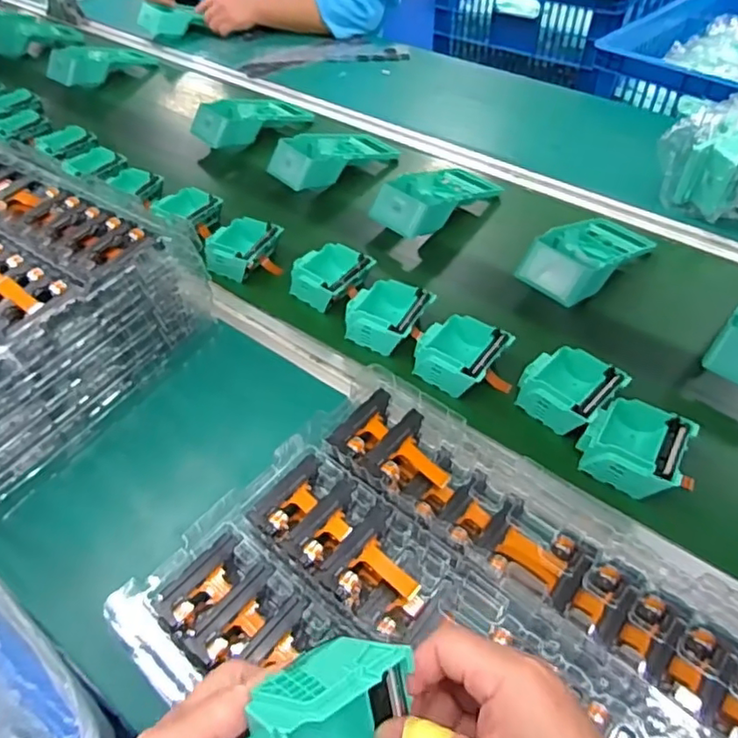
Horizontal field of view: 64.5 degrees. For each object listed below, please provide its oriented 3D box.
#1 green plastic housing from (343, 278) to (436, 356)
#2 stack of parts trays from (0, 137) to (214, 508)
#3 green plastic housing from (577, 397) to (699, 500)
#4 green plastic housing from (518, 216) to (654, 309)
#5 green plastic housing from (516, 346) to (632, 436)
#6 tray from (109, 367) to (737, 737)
[{"bbox_3d":[0.019,-0.055,0.620,0.078,0.044,0.075,21,53,19],"label":"green plastic housing"},{"bbox_3d":[-0.385,-0.084,0.582,0.366,0.130,0.261,28,56,24],"label":"stack of parts trays"},{"bbox_3d":[0.230,0.069,0.510,0.077,0.042,0.075,27,55,24],"label":"green plastic housing"},{"bbox_3d":[0.258,-0.139,0.691,0.193,0.054,0.093,-36,57,-26],"label":"green plastic housing"},{"bbox_3d":[0.188,0.022,0.554,0.073,0.043,0.082,-37,57,-27],"label":"green plastic housing"},{"bbox_3d":[0.064,0.178,0.367,0.383,0.034,0.277,31,57,26],"label":"tray"}]

